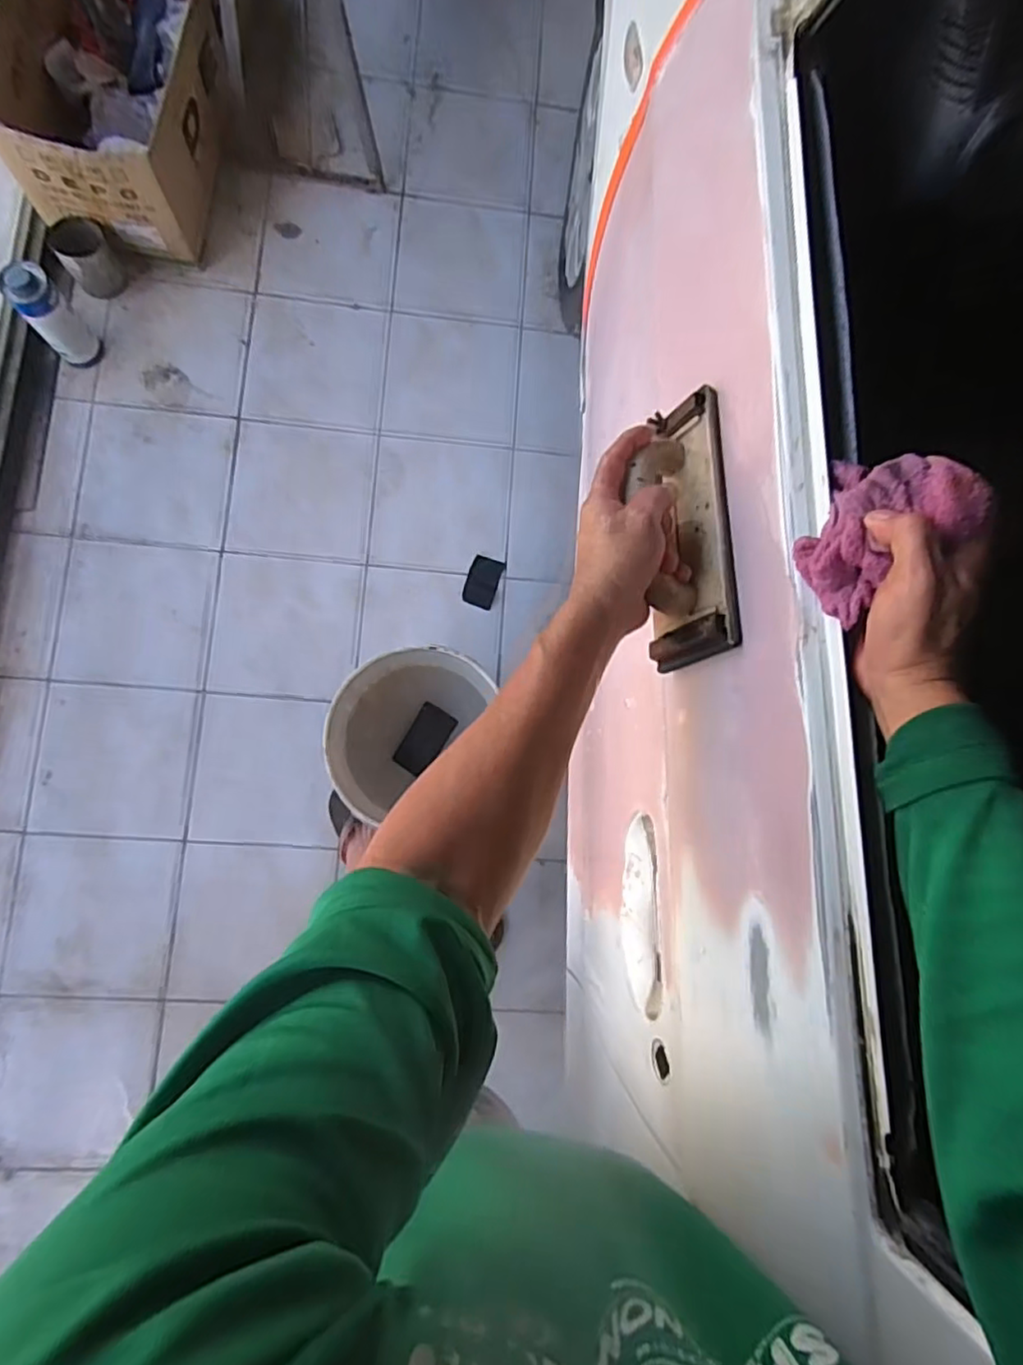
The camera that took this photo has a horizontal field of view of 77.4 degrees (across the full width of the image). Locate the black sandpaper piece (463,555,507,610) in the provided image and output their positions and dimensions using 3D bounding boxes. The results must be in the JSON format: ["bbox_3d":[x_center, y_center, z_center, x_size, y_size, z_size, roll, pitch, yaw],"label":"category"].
[{"bbox_3d":[-0.061,-0.221,1.396,0.071,0.012,0.111,20,82,-4],"label":"black sandpaper piece"}]

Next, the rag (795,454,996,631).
[{"bbox_3d":[0.233,-0.093,0.397,0.065,0.070,0.112,29,81,-3],"label":"rag"}]

